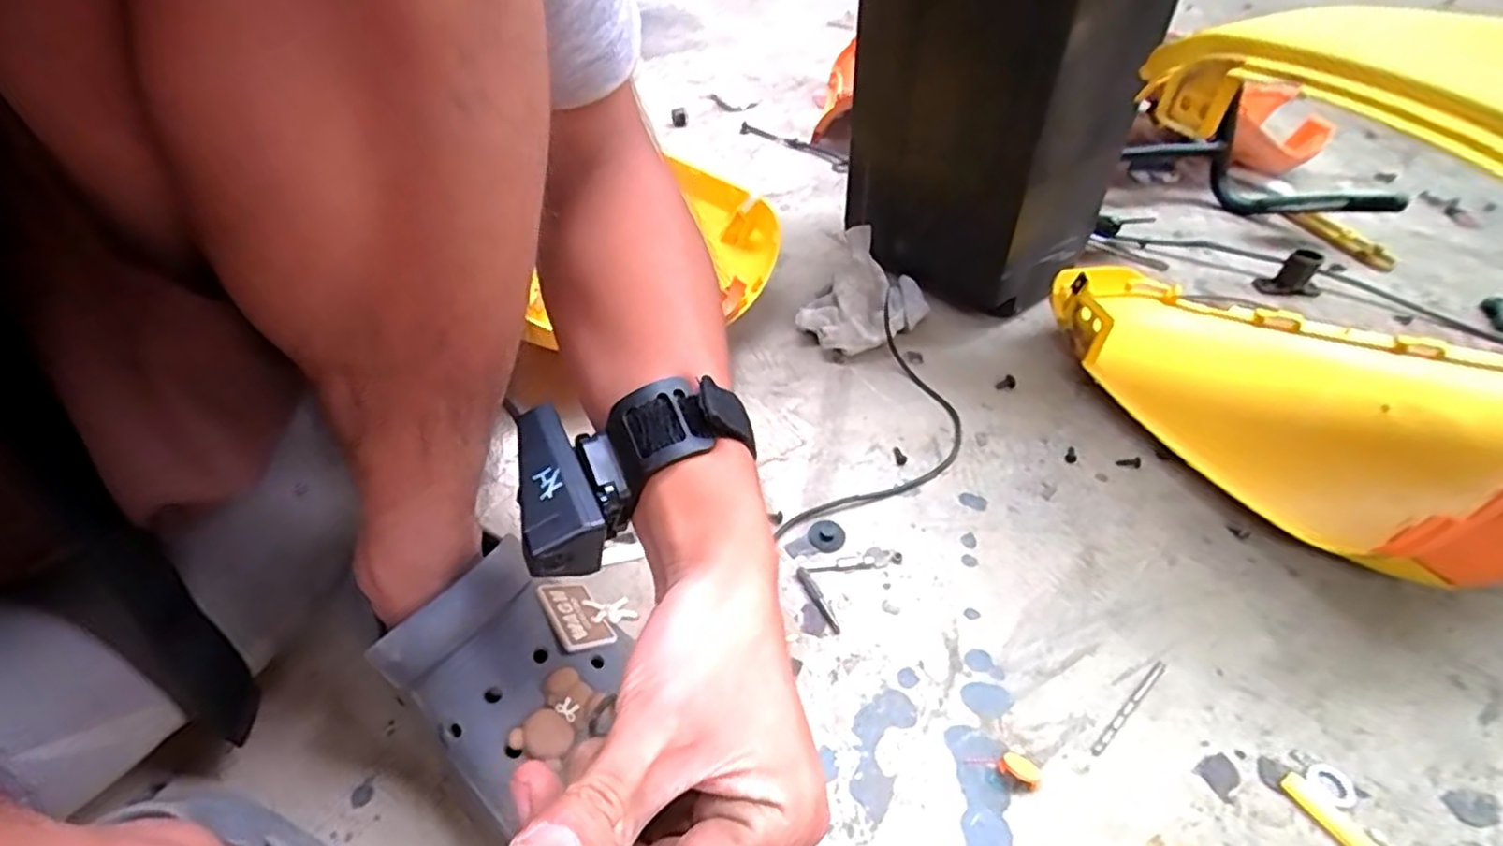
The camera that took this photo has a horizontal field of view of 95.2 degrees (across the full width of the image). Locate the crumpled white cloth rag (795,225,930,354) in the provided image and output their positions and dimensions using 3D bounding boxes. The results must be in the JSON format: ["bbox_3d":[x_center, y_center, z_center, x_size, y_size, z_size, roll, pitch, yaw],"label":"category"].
[{"bbox_3d":[0.102,-0.115,0.630,0.116,0.068,0.095,-31,53,-28],"label":"crumpled white cloth rag"}]

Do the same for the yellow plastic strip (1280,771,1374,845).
[{"bbox_3d":[0.297,0.204,0.350,0.013,0.004,0.049,-21,49,-21],"label":"yellow plastic strip"}]

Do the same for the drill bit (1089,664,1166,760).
[{"bbox_3d":[0.216,0.162,0.392,0.077,0.004,0.006,-32,54,-29],"label":"drill bit"}]

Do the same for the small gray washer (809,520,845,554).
[{"bbox_3d":[0.052,0.078,0.475,0.024,0.004,0.025,0,45,0],"label":"small gray washer"}]

